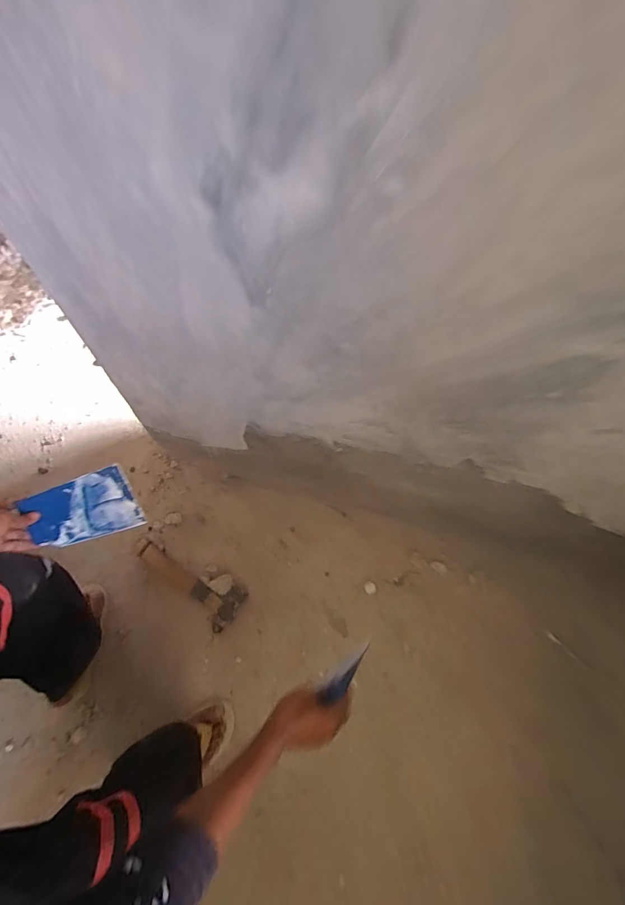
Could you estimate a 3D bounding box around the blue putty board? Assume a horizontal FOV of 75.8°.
[{"bbox_3d":[-0.349,0.090,0.615,0.140,0.007,0.102,-25,86,-31],"label":"blue putty board"}]

